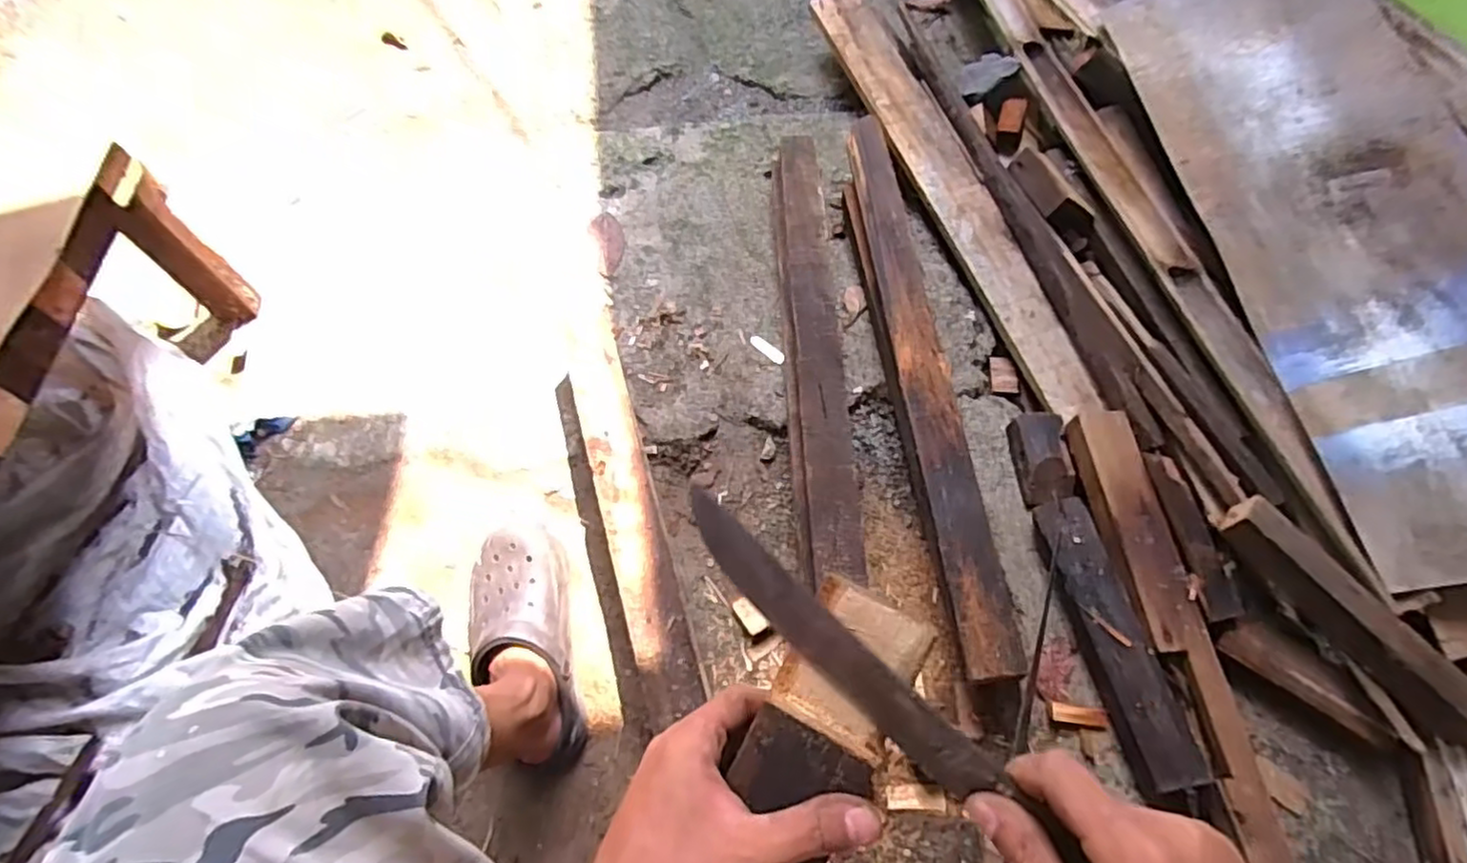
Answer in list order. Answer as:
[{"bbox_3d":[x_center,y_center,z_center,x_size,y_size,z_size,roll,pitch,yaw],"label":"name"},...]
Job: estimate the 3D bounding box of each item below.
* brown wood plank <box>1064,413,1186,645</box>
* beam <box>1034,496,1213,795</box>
[{"bbox_3d":[0.465,0.104,0.804,0.067,0.023,0.280,-5,64,0],"label":"brown wood plank"},{"bbox_3d":[0.422,0.223,0.783,0.071,0.050,0.303,-10,63,-3],"label":"beam"}]

